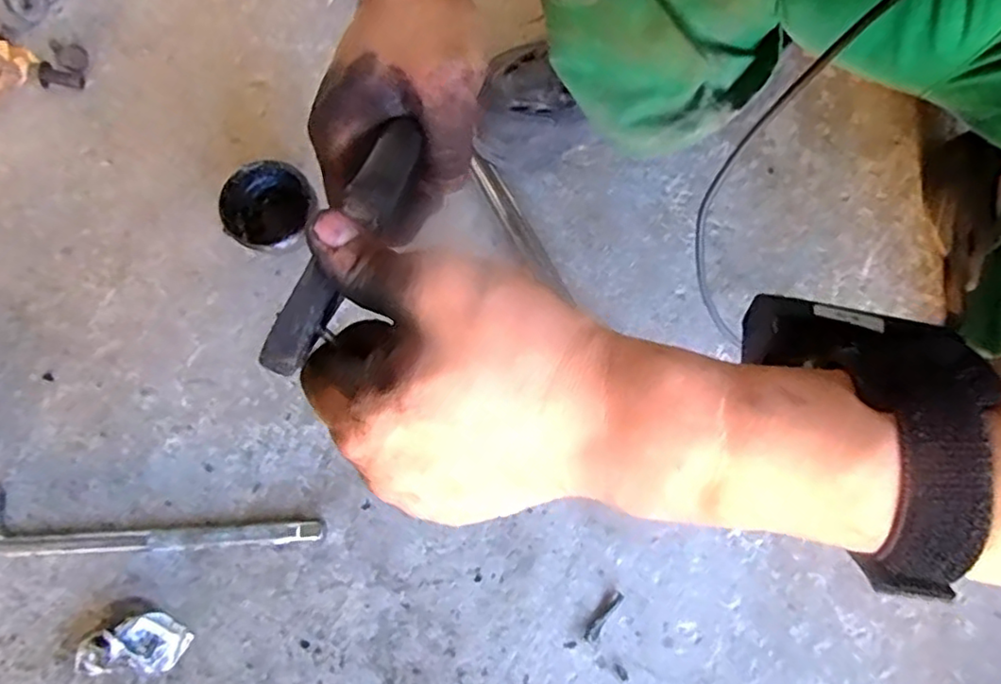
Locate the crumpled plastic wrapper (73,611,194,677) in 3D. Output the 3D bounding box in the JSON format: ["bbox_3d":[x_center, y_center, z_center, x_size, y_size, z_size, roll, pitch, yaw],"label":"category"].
[{"bbox_3d":[-0.248,0.203,0.415,0.065,0.030,0.036,-5,74,-1],"label":"crumpled plastic wrapper"}]

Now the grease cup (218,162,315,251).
[{"bbox_3d":[-0.178,-0.098,0.485,0.071,0.046,0.067,0,74,1],"label":"grease cup"}]

